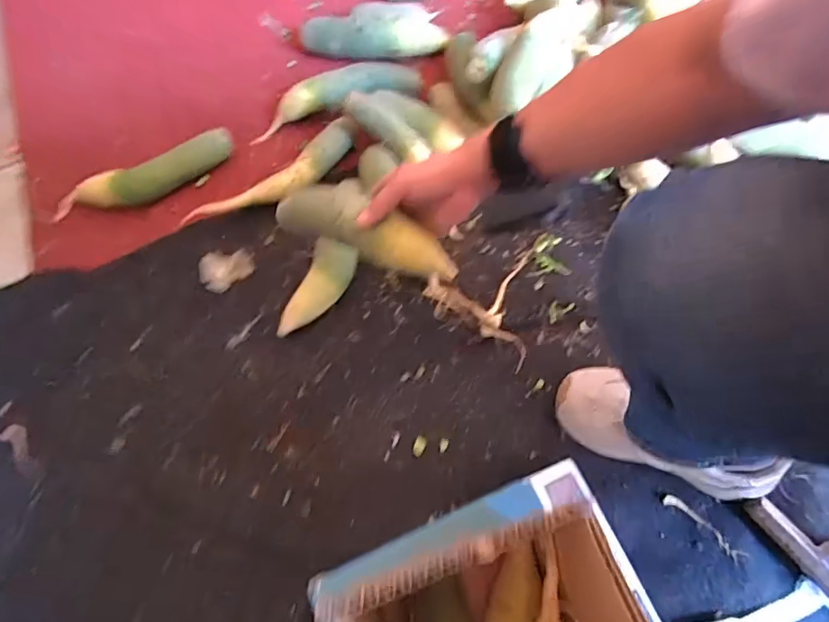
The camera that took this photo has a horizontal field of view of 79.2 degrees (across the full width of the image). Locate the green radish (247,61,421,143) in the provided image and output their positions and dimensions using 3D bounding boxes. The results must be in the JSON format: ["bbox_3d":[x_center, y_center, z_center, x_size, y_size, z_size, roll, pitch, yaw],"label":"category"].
[{"bbox_3d":[-0.124,-0.345,0.784,0.284,0.049,0.060,-20,67,-7],"label":"green radish"}]

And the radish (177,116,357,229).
[{"bbox_3d":[-0.200,-0.188,0.723,0.278,0.040,0.055,-34,70,-12],"label":"radish"}]

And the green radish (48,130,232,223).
[{"bbox_3d":[-0.399,-0.194,0.736,0.277,0.057,0.041,-24,33,-7],"label":"green radish"}]

